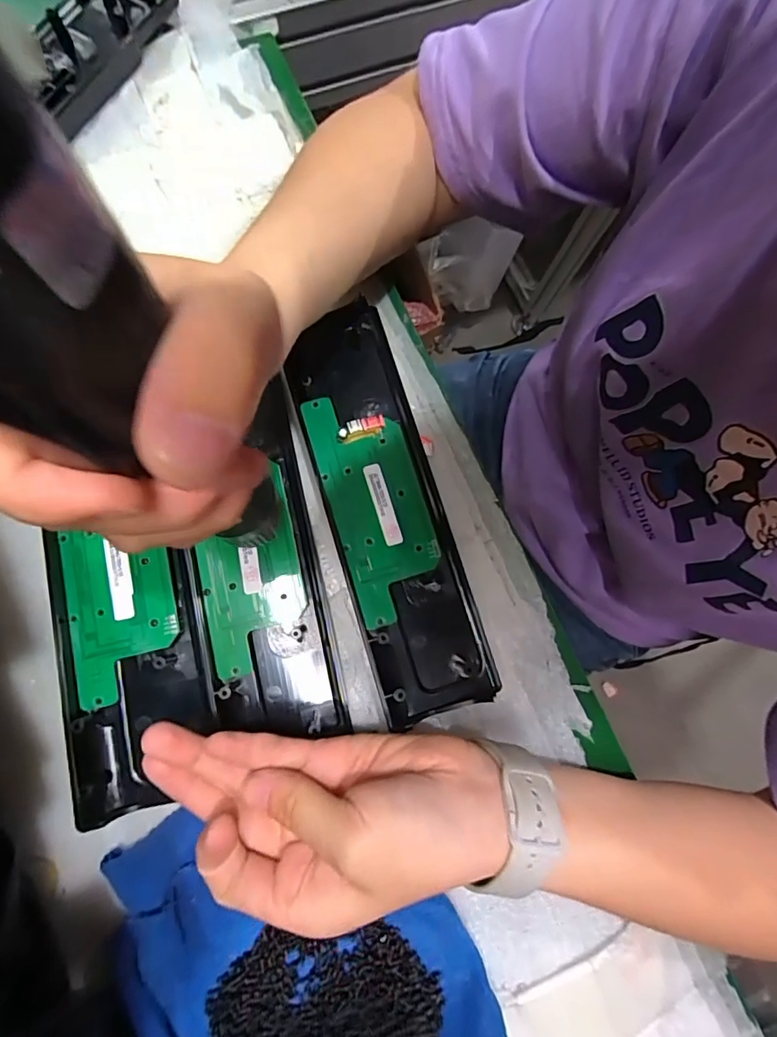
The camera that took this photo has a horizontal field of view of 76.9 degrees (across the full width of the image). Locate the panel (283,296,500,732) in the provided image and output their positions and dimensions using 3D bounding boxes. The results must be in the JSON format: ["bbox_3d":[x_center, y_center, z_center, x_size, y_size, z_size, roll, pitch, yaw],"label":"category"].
[{"bbox_3d":[-0.003,-0.010,0.292,0.064,0.026,0.243,-16,82,-8],"label":"panel"}]

